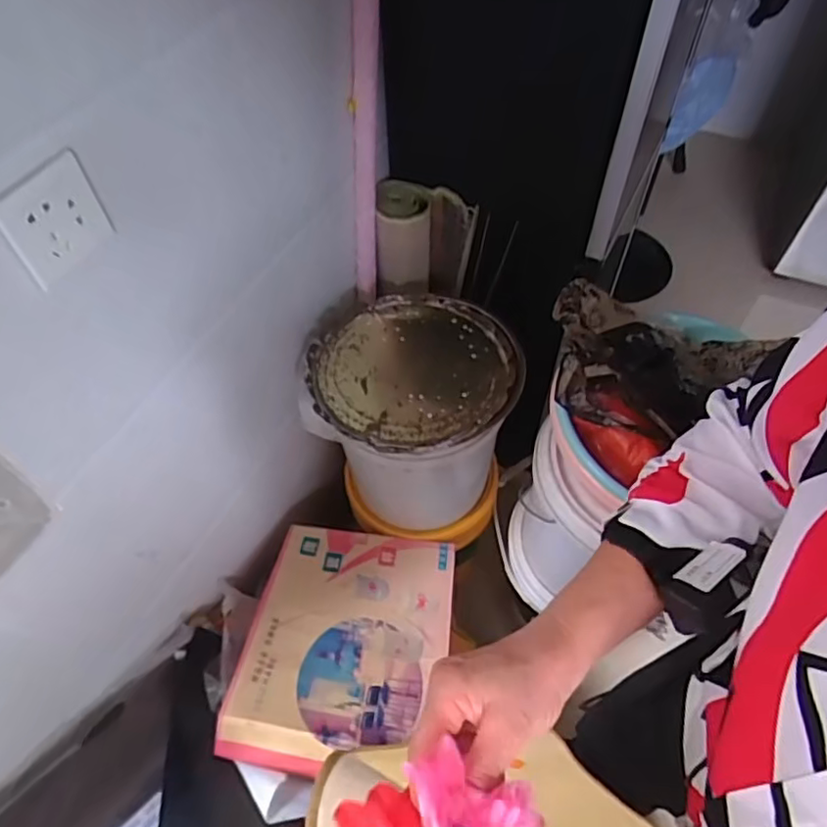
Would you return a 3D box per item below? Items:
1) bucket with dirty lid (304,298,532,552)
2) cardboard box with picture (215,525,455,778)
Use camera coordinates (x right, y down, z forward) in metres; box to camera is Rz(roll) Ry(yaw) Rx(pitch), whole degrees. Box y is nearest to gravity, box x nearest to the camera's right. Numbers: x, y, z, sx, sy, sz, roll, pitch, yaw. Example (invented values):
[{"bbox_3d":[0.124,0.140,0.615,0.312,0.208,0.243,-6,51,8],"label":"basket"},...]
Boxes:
[{"bbox_3d":[0.001,0.036,1.090,0.314,0.405,0.295,0,55,0],"label":"bucket with dirty lid"},{"bbox_3d":[-0.100,0.356,0.983,0.303,0.067,0.391,10,34,0],"label":"cardboard box with picture"}]

